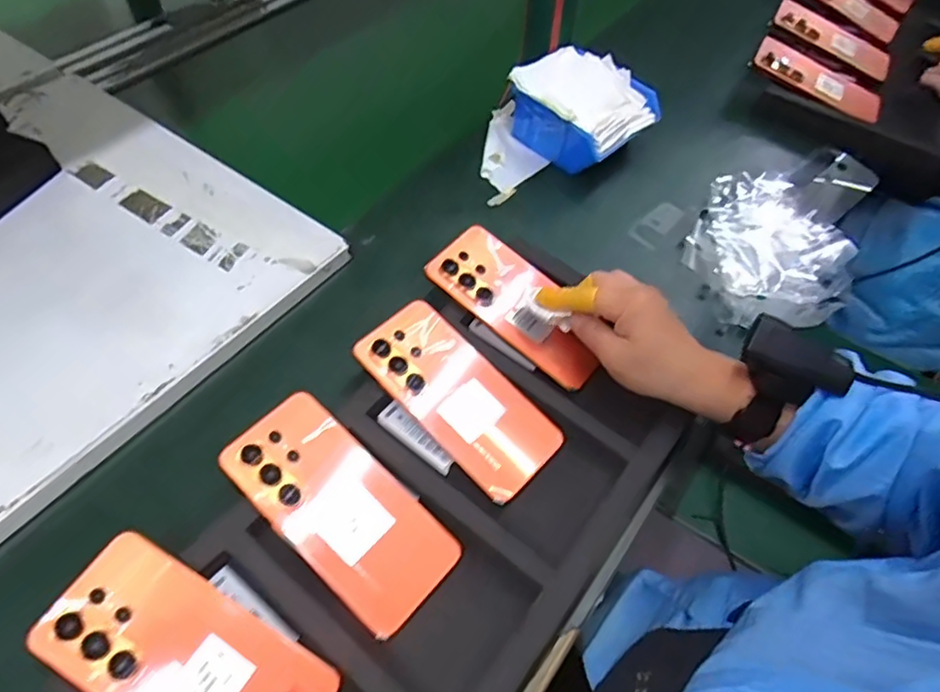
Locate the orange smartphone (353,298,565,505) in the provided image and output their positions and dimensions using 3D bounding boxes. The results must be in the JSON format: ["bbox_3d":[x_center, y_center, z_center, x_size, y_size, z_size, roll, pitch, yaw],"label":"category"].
[{"bbox_3d":[-0.009,0.038,0.477,0.172,0.010,0.080,44,63,12],"label":"orange smartphone"}]

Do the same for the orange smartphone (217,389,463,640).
[{"bbox_3d":[-0.091,0.113,0.420,0.170,0.005,0.082,43,62,10],"label":"orange smartphone"}]

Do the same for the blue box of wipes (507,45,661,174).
[{"bbox_3d":[0.131,-0.273,0.698,0.123,0.087,0.139,-37,63,-25],"label":"blue box of wipes"}]

